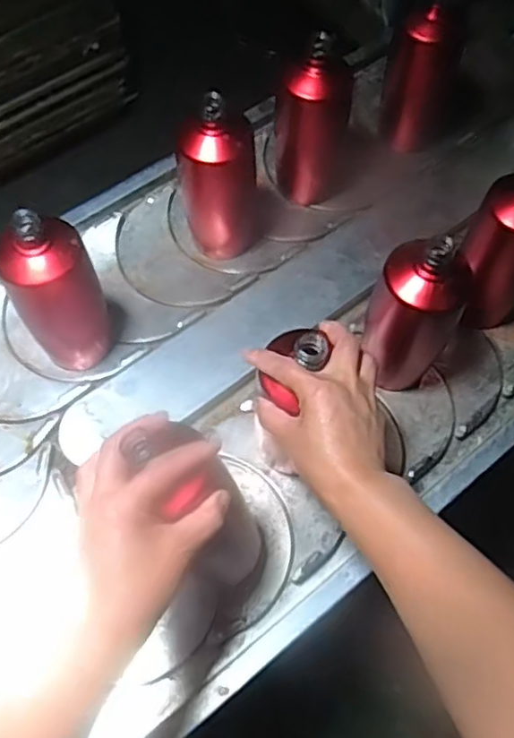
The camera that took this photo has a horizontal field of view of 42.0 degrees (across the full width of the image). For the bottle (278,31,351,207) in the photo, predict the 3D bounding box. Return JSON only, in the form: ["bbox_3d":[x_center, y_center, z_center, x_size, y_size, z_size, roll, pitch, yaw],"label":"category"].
[{"bbox_3d":[0.063,-0.279,0.771,0.079,0.195,0.063,3,66,4],"label":"bottle"}]

